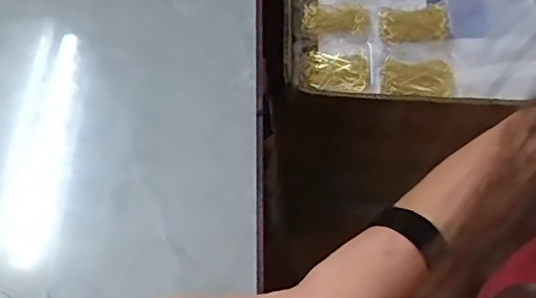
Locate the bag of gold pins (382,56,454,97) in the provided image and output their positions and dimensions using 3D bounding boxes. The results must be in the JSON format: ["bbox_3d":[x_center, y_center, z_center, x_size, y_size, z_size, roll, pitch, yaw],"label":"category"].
[{"bbox_3d":[0.155,-0.075,0.581,0.072,0.008,0.049,0,61,2],"label":"bag of gold pins"}]

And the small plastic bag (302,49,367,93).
[{"bbox_3d":[0.072,-0.083,0.592,0.065,0.009,0.053,8,62,6],"label":"small plastic bag"}]

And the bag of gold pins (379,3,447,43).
[{"bbox_3d":[0.158,-0.138,0.606,0.074,0.017,0.041,-6,61,-1],"label":"bag of gold pins"}]

